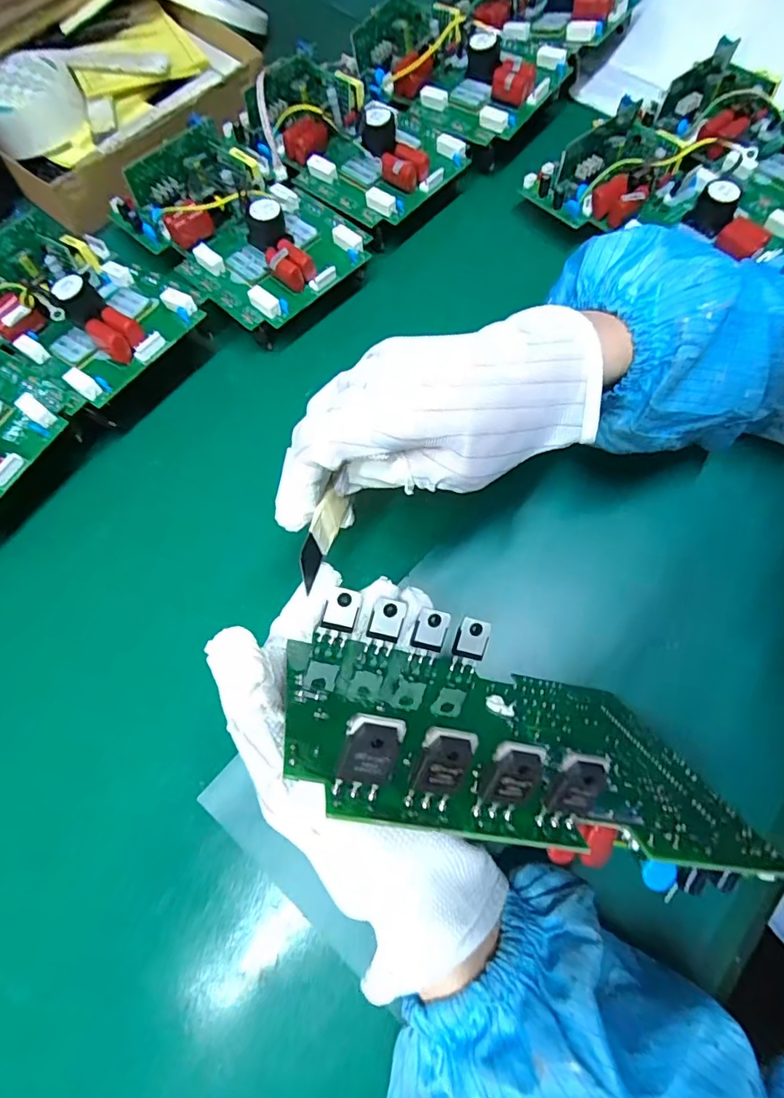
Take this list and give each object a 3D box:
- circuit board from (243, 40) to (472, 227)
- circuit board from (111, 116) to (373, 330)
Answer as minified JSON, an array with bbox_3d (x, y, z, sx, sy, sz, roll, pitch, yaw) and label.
[{"bbox_3d":[-0.028,-0.336,0.404,0.127,0.027,0.183,-37,73,-12],"label":"circuit board"},{"bbox_3d":[-0.108,-0.239,0.375,0.170,0.036,0.115,42,75,15],"label":"circuit board"}]

